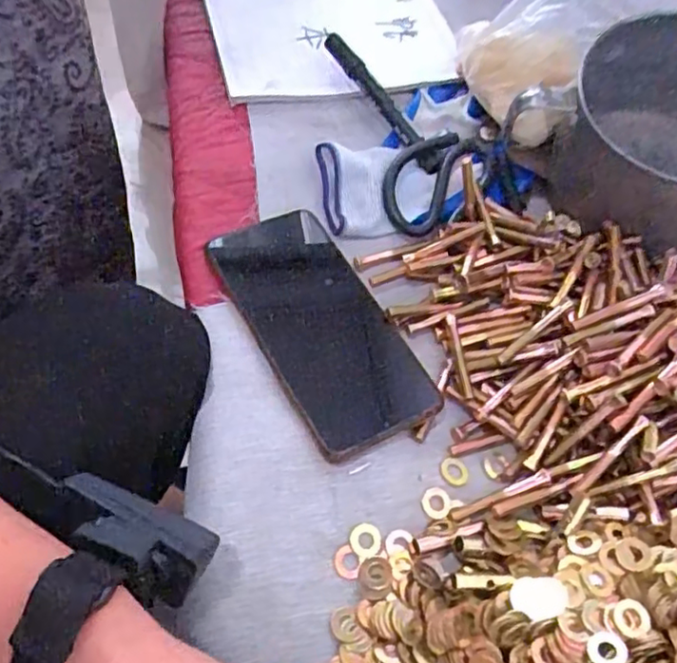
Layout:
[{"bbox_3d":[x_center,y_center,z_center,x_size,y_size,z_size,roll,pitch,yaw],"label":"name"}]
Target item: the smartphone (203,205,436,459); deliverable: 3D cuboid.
[{"bbox_3d":[-0.013,-0.006,0.391,0.075,0.015,0.164,-25,64,-18],"label":"smartphone"}]

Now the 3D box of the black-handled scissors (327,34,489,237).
[{"bbox_3d":[0.055,-0.159,0.493,0.083,0.016,0.191,-12,61,-12],"label":"black-handled scissors"}]

